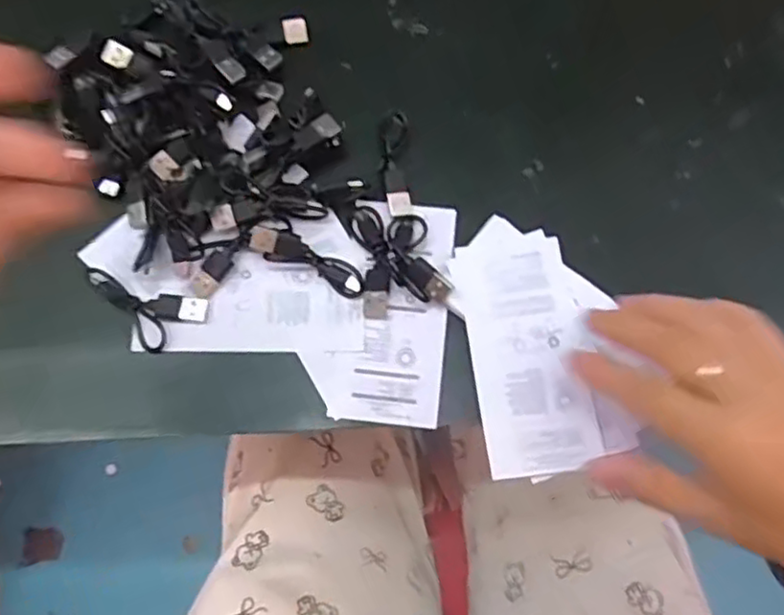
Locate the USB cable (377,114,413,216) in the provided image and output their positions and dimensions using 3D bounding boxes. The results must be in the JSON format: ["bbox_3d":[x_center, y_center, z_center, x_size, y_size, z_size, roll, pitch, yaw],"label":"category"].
[{"bbox_3d":[0.001,-0.080,0.377,0.016,0.013,0.060,-3,72,-1],"label":"USB cable"}]

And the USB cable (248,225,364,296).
[{"bbox_3d":[-0.043,-0.025,0.356,0.061,0.016,0.017,22,73,7],"label":"USB cable"}]

